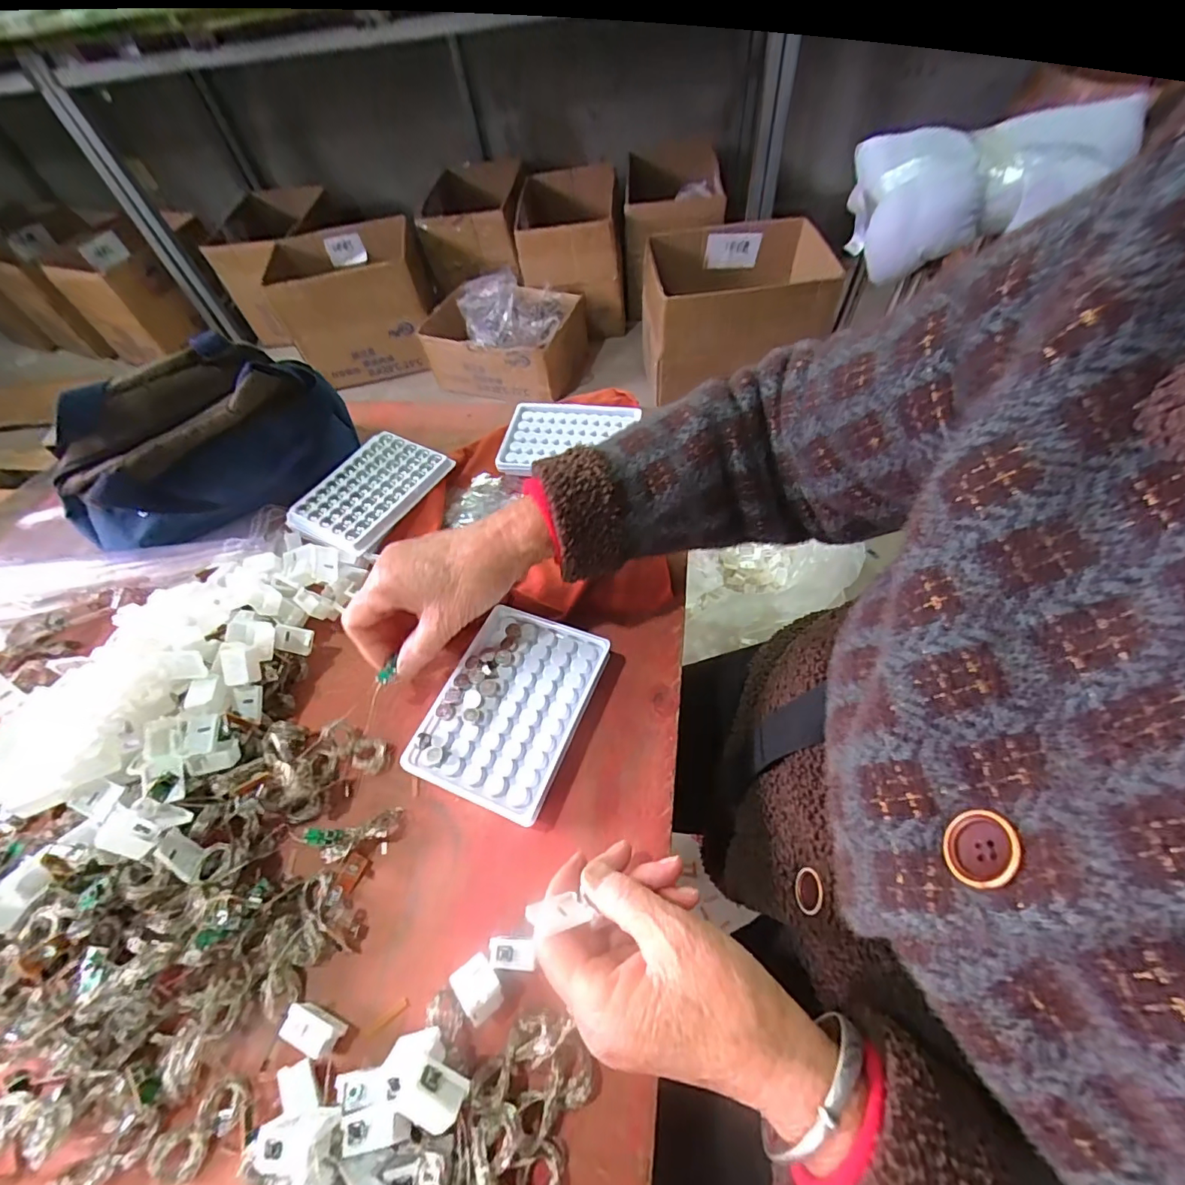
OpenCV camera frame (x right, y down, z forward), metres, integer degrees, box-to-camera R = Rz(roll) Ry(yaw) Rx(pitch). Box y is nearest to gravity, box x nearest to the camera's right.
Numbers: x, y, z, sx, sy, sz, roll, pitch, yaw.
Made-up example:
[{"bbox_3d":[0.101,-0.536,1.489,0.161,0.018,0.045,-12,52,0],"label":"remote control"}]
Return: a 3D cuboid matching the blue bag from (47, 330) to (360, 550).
[{"bbox_3d":[-0.333,-0.123,0.438,0.237,0.112,0.082,-33,59,-15],"label":"blue bag"}]

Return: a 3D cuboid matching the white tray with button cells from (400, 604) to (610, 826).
[{"bbox_3d":[-0.055,0.077,0.352,0.094,0.026,0.130,17,60,17],"label":"white tray with button cells"}]

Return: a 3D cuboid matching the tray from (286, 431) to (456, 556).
[{"bbox_3d":[-0.205,-0.094,0.462,0.103,0.013,0.124,24,62,20],"label":"tray"}]

